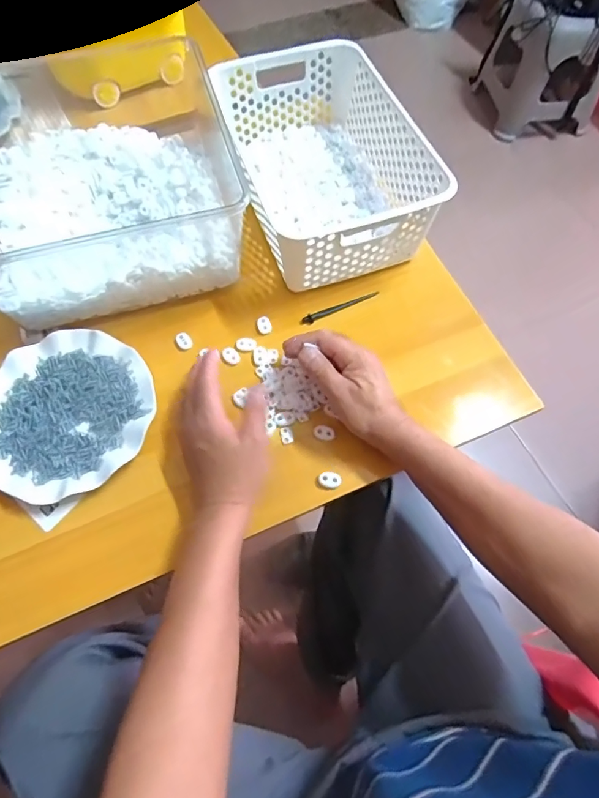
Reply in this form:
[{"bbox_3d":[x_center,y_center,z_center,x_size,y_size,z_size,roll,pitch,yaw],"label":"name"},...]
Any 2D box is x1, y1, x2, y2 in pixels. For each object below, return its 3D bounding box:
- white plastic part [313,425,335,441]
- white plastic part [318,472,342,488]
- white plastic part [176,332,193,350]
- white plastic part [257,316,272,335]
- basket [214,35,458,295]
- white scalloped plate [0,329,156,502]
[{"bbox_3d":[0.026,0.037,0.489,0.023,0.005,0.016,18,66,8],"label":"white plastic part"},{"bbox_3d":[0.031,0.083,0.467,0.023,0.005,0.016,13,65,6],"label":"white plastic part"},{"bbox_3d":[-0.135,-0.068,0.536,0.017,0.006,0.025,-23,67,-11],"label":"white plastic part"},{"bbox_3d":[-0.042,-0.088,0.544,0.016,0.005,0.022,-12,65,-7],"label":"white plastic part"},{"bbox_3d":[0.038,-0.303,0.583,0.185,0.104,0.307,-19,66,-9],"label":"basket"},{"bbox_3d":[-0.248,0.011,0.480,0.180,0.013,0.177,33,68,14],"label":"white scalloped plate"}]

